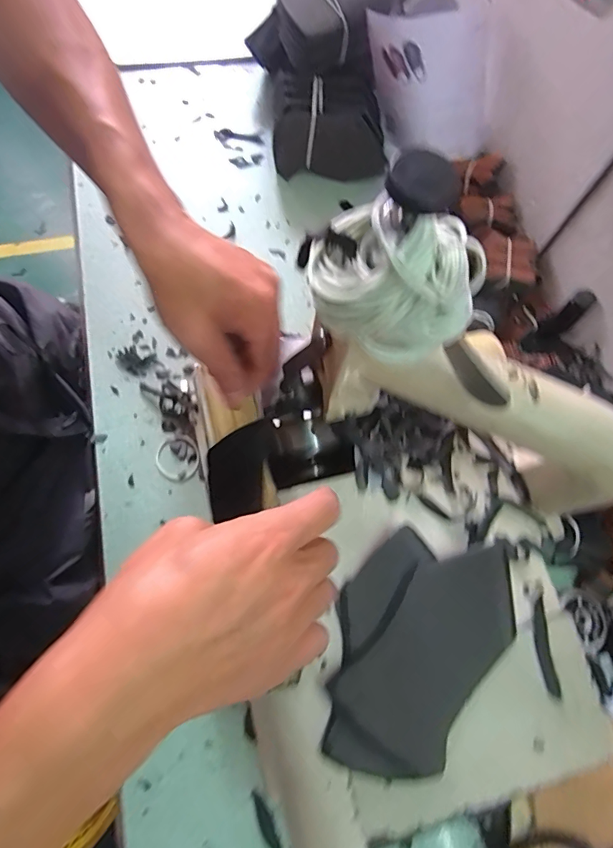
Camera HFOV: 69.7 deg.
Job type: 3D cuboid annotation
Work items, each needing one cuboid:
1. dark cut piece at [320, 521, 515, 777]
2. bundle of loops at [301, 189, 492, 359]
[{"bbox_3d":[0.070,0.143,0.290,0.102,0.015,0.156,37,73,11],"label":"dark cut piece"},{"bbox_3d":[0.031,-0.054,0.170,0.067,0.043,0.035,25,71,7],"label":"bundle of loops"}]

